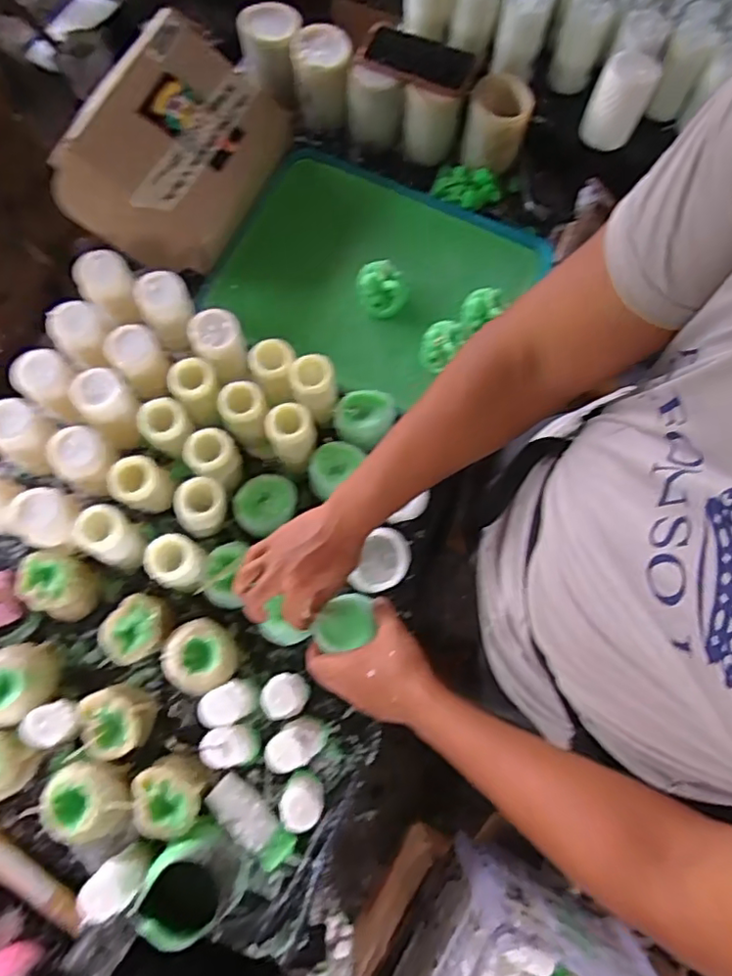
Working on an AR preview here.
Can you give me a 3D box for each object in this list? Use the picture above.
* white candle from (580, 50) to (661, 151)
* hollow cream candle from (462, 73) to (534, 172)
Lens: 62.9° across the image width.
[{"bbox_3d":[0.375,-0.575,0.889,0.076,0.098,0.080,25,75,5],"label":"white candle"},{"bbox_3d":[0.191,-0.535,0.881,0.087,0.079,0.096,21,75,4],"label":"hollow cream candle"}]

